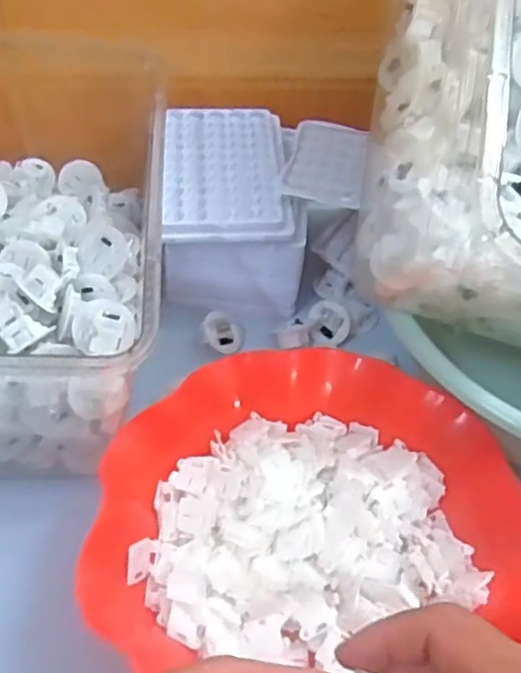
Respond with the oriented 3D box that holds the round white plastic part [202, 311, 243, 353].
[{"bbox_3d":[-0.028,-0.004,0.496,0.028,0.021,0.025,0,50,-5],"label":"round white plastic part"}]

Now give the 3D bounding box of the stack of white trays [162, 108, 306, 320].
[{"bbox_3d":[-0.026,-0.092,0.522,0.104,0.094,0.134,-4,51,-8],"label":"stack of white trays"}]

